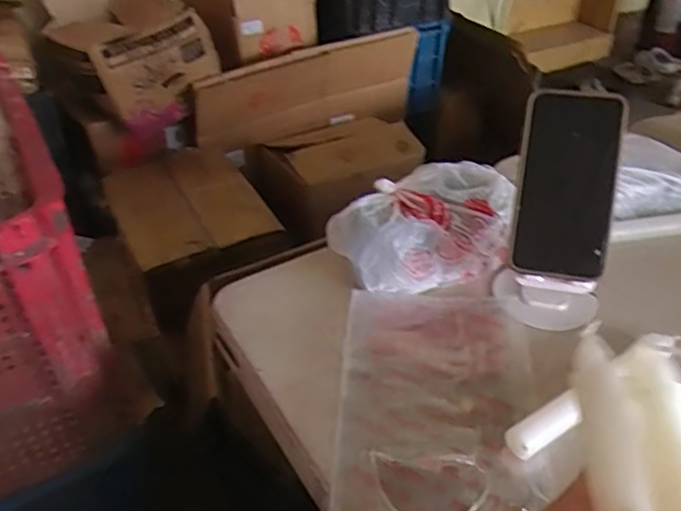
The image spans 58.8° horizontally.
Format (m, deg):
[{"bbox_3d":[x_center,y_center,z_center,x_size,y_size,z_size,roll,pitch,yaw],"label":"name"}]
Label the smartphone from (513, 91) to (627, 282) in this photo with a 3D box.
[{"bbox_3d":[0.193,-0.061,0.516,0.075,0.157,0.012,8,0,14],"label":"smartphone"}]

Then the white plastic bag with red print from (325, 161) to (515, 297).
[{"bbox_3d":[0.084,-0.026,0.606,0.177,0.079,0.109,-15,39,-17],"label":"white plastic bag with red print"}]

